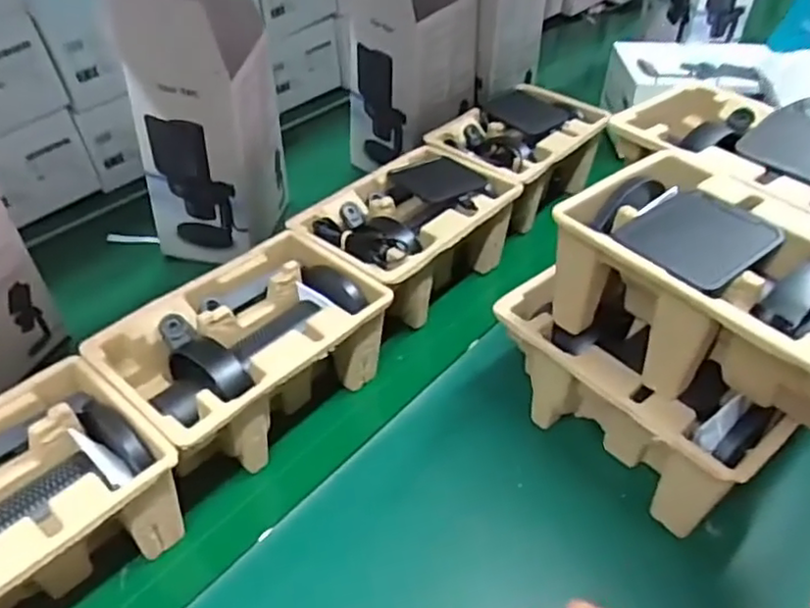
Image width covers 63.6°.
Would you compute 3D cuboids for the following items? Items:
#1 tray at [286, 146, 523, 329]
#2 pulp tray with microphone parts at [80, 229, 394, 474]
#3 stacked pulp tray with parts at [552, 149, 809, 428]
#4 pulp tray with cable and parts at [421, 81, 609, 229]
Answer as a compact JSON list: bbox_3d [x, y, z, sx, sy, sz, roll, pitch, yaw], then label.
[{"bbox_3d":[0.001,-0.073,0.720,0.153,0.103,0.230,30,47,24],"label":"tray"},{"bbox_3d":[-0.140,0.047,0.582,0.143,0.103,0.221,33,48,26],"label":"pulp tray with microphone parts"},{"bbox_3d":[0.236,0.000,0.490,0.165,0.131,0.225,-25,51,-31],"label":"stacked pulp tray with parts"},{"bbox_3d":[0.139,-0.189,0.846,0.150,0.096,0.235,30,46,23],"label":"pulp tray with cable and parts"}]

